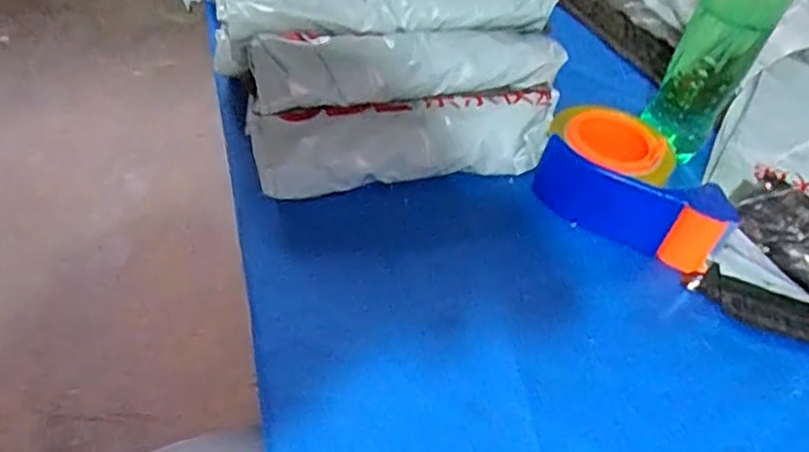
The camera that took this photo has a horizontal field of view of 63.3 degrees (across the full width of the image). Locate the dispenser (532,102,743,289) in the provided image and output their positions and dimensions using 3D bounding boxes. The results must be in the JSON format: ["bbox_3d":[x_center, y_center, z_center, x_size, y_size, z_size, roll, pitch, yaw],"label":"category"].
[{"bbox_3d":[0.188,-0.035,0.540,0.165,0.053,0.096,37,51,24],"label":"dispenser"}]

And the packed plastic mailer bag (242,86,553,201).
[{"bbox_3d":[0.008,-0.067,0.540,0.260,0.057,0.065,-4,47,-13],"label":"packed plastic mailer bag"}]

